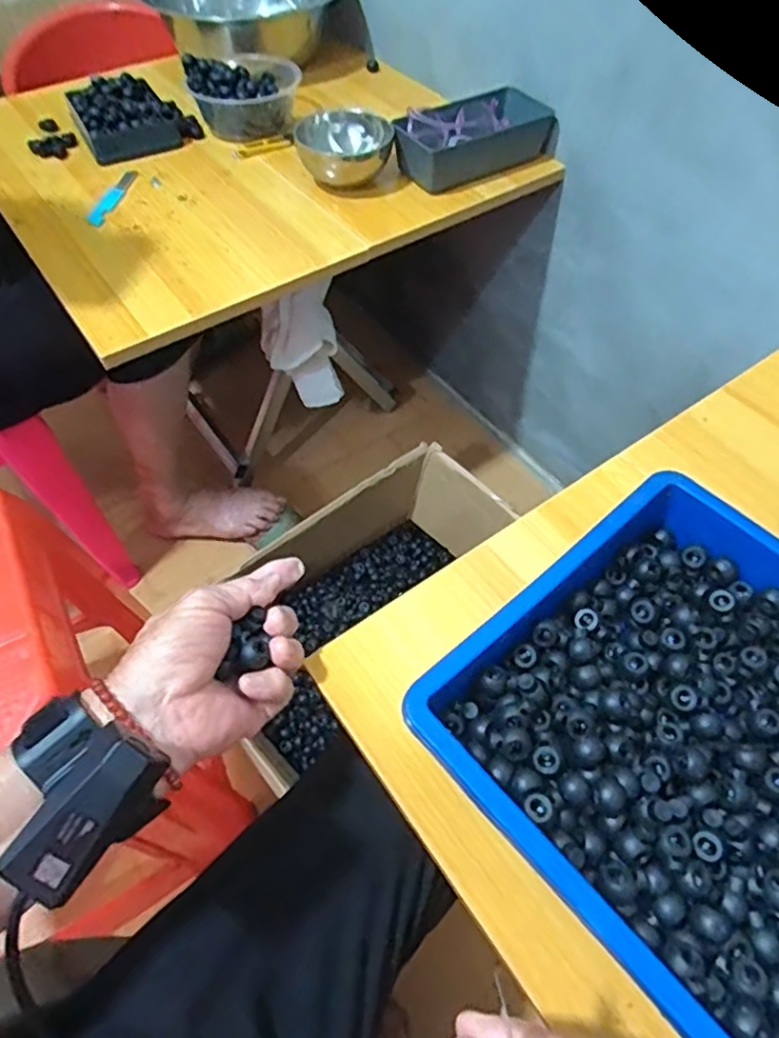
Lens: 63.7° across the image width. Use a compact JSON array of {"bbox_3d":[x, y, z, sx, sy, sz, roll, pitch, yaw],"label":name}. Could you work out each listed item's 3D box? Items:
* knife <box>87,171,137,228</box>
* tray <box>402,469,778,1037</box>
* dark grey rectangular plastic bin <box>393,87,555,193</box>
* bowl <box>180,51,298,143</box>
[{"bbox_3d":[-0.320,-0.366,0.720,0.024,0.012,0.104,11,57,8],"label":"knife"},{"bbox_3d":[0.224,0.153,0.329,0.269,0.061,0.363,-36,63,-22],"label":"tray"},{"bbox_3d":[0.100,-0.454,0.749,0.193,0.049,0.091,-29,60,-18],"label":"dark grey rectangular plastic bin"},{"bbox_3d":[-0.184,-0.543,0.798,0.132,0.065,0.125,0,56,0],"label":"bowl"}]

